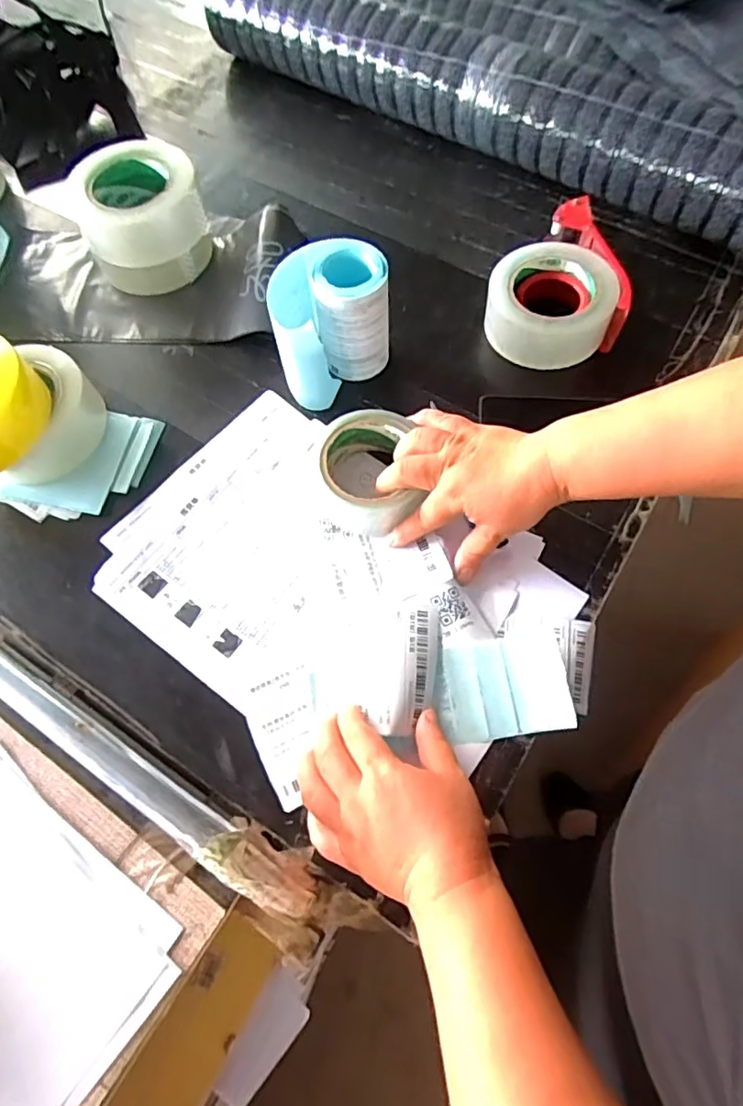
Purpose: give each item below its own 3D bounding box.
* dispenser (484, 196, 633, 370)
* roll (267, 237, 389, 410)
[{"bbox_3d":[0.178,-0.263,0.551,0.126,0.059,0.161,1,66,3],"label":"dispenser"},{"bbox_3d":[-0.036,-0.207,0.513,0.101,0.106,0.096,-1,66,2],"label":"roll"}]

